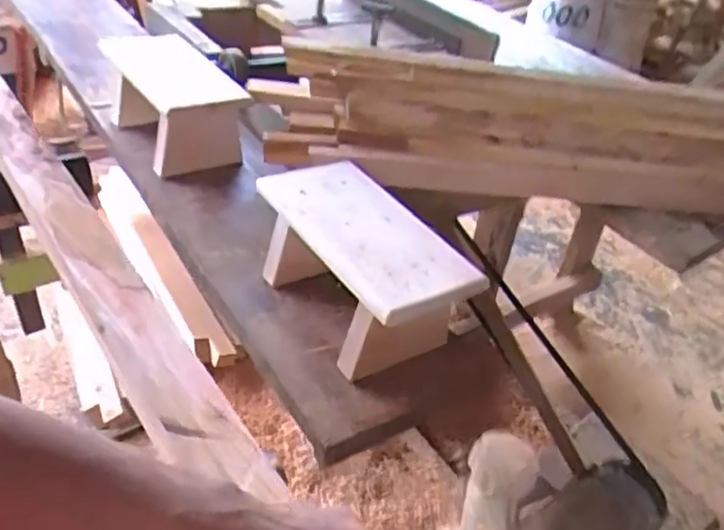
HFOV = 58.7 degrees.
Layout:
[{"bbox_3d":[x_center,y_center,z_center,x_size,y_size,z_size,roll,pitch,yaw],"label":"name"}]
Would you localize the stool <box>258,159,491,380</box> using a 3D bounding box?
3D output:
[{"bbox_3d":[0.001,0.007,0.957,0.174,0.157,0.344,-19,45,-31],"label":"stool"}]

